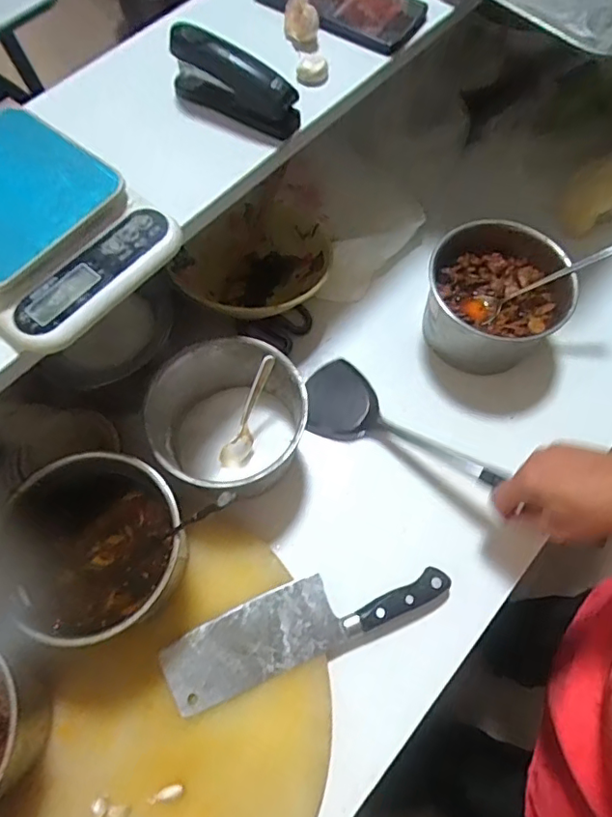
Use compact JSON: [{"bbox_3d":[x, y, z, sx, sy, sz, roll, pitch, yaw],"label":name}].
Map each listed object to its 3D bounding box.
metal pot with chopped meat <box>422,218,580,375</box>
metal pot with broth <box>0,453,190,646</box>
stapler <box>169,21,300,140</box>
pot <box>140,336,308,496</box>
[{"bbox_3d":[0.215,-0.126,0.635,0.148,0.109,0.146,0,65,-1],"label":"metal pot with chopped meat"},{"bbox_3d":[-0.187,0.130,0.506,0.153,0.109,0.145,0,65,-1],"label":"metal pot with broth"},{"bbox_3d":[-0.062,-0.276,0.463,0.115,0.054,0.026,26,68,11],"label":"stapler"},{"bbox_3d":[-0.080,0.016,0.573,0.144,0.093,0.154,28,68,12],"label":"pot"}]

